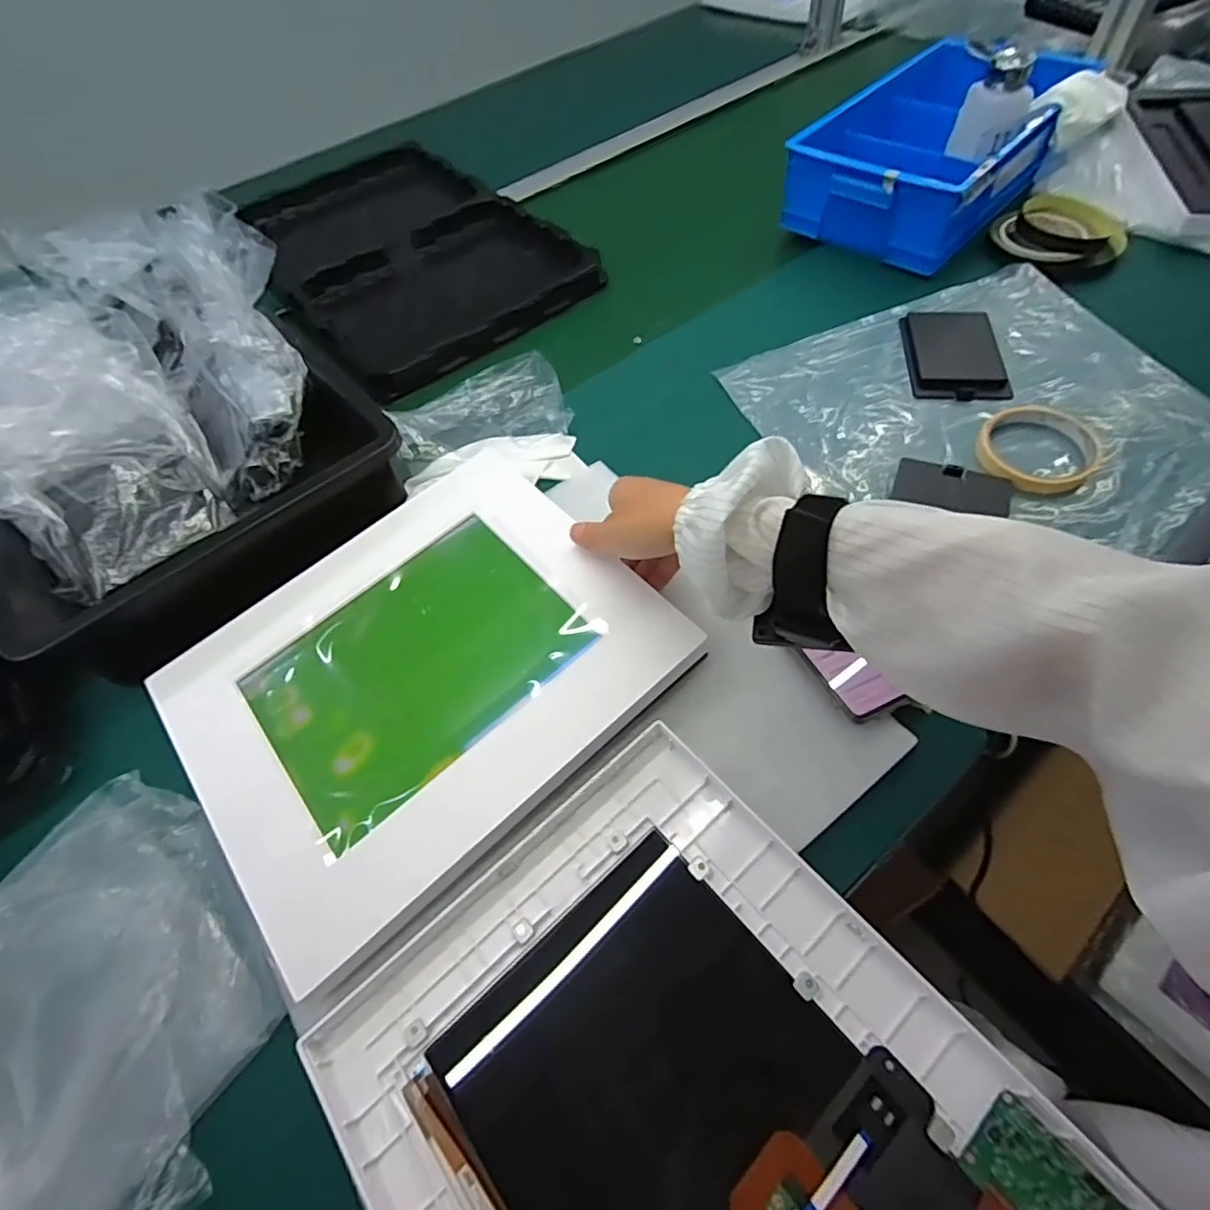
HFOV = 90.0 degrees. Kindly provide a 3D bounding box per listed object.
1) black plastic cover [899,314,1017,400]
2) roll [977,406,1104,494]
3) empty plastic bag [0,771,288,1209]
[{"bbox_3d":[0.333,-0.241,0.573,0.087,0.016,0.123,4,61,5],"label":"black plastic cover"},{"bbox_3d":[0.356,-0.128,0.494,0.097,0.011,0.083,-23,62,-11],"label":"roll"},{"bbox_3d":[-0.287,0.229,0.323,0.218,0.035,0.195,38,68,26],"label":"empty plastic bag"}]

